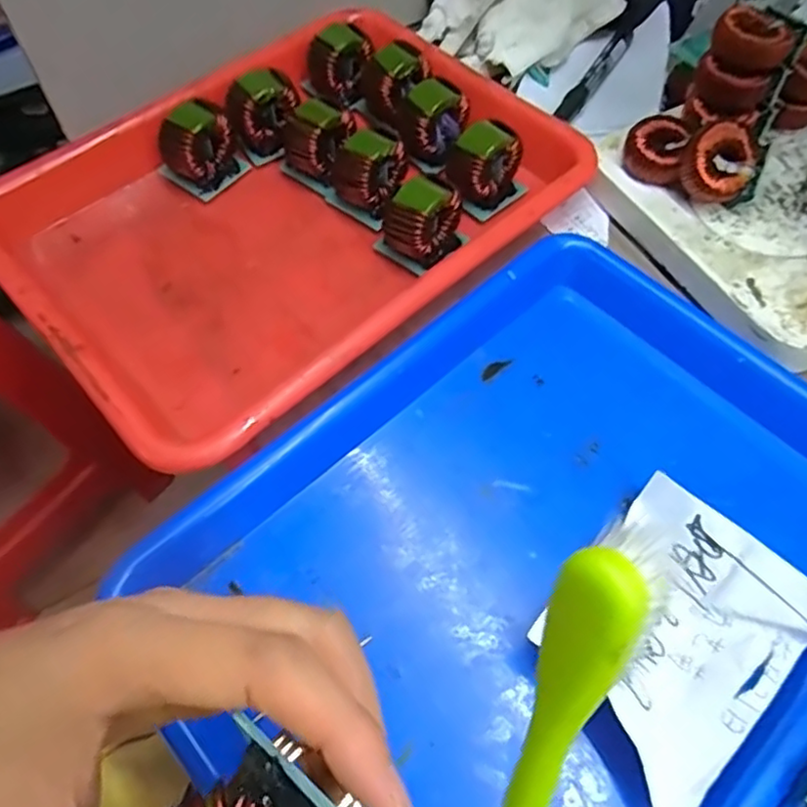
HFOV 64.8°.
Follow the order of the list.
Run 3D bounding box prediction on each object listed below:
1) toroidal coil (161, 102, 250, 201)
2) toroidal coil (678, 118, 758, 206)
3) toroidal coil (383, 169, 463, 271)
[{"bbox_3d":[-0.139,-0.175,0.429,0.041,0.050,0.049,37,66,20],"label":"toroidal coil"},{"bbox_3d":[0.187,-0.144,0.381,0.039,0.020,0.043,21,98,-8],"label":"toroidal coil"},{"bbox_3d":[0.012,-0.110,0.386,0.045,0.051,0.025,-36,65,-18],"label":"toroidal coil"}]

